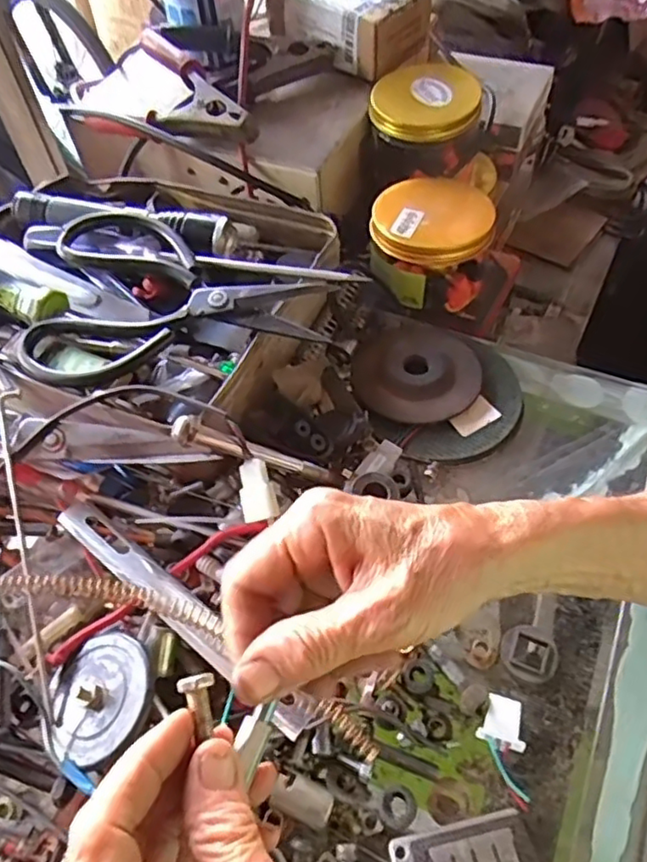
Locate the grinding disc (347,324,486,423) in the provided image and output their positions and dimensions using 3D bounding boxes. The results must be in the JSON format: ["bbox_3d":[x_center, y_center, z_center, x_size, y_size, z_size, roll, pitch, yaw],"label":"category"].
[{"bbox_3d":[0.060,-0.041,0.407,0.080,0.010,0.082,-1,54,1],"label":"grinding disc"}]

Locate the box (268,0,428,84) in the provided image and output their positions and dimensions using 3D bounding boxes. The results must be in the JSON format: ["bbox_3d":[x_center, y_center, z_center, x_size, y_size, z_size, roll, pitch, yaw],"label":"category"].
[{"bbox_3d":[0.020,-0.342,0.519,0.124,0.047,0.075,34,62,23],"label":"box"}]

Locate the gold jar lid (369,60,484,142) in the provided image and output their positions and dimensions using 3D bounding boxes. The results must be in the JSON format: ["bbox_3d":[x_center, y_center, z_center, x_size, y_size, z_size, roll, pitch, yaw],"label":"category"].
[{"bbox_3d":[0.077,-0.249,0.475,0.080,0.019,0.078,4,55,5],"label":"gold jar lid"}]

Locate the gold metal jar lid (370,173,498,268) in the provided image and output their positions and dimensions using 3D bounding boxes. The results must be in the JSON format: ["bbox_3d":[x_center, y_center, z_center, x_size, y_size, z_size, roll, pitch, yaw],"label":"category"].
[{"bbox_3d":[0.075,-0.144,0.432,0.081,0.019,0.070,7,55,7],"label":"gold metal jar lid"}]

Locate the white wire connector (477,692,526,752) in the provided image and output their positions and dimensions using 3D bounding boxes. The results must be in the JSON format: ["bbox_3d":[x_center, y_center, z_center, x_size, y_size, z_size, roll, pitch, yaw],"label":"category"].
[{"bbox_3d":[0.083,0.132,0.290,0.021,0.005,0.021,16,57,13],"label":"white wire connector"}]

